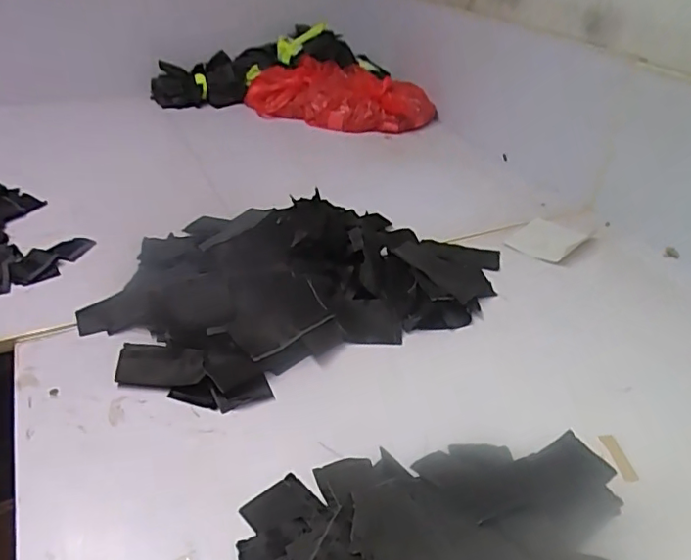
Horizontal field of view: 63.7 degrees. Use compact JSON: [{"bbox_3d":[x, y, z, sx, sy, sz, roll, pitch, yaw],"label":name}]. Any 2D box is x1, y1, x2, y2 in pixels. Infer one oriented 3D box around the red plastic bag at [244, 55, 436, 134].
[{"bbox_3d":[-0.026,-0.428,1.291,0.433,0.094,0.205,21,38,23],"label":"red plastic bag"}]

